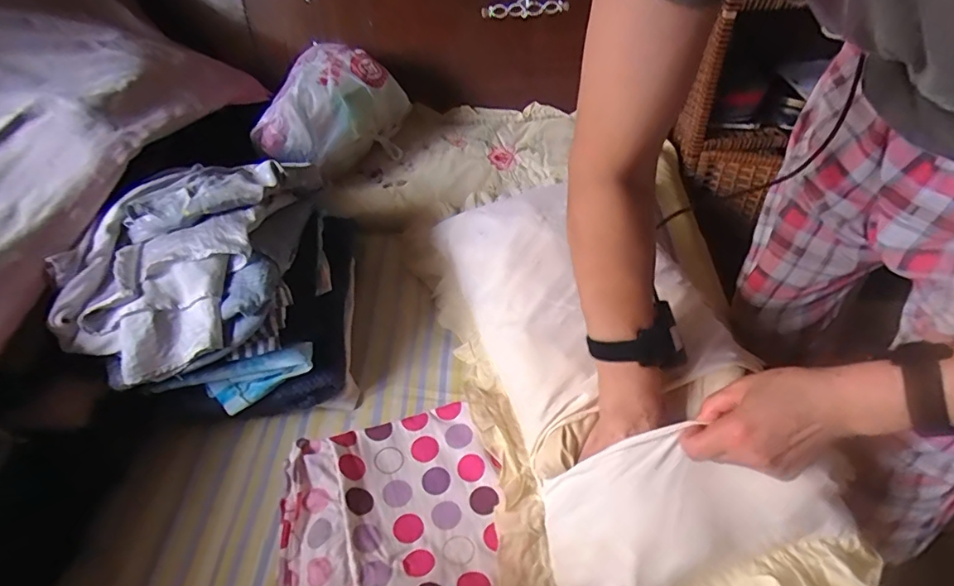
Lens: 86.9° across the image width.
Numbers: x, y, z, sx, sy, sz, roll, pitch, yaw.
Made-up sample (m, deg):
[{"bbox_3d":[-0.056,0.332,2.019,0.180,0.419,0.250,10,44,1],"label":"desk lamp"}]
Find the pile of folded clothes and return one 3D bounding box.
[{"bbox_3d":[-0.342,-0.028,0.678,0.285,0.210,0.333,-10,47,-4],"label":"pile of folded clothes"}]

